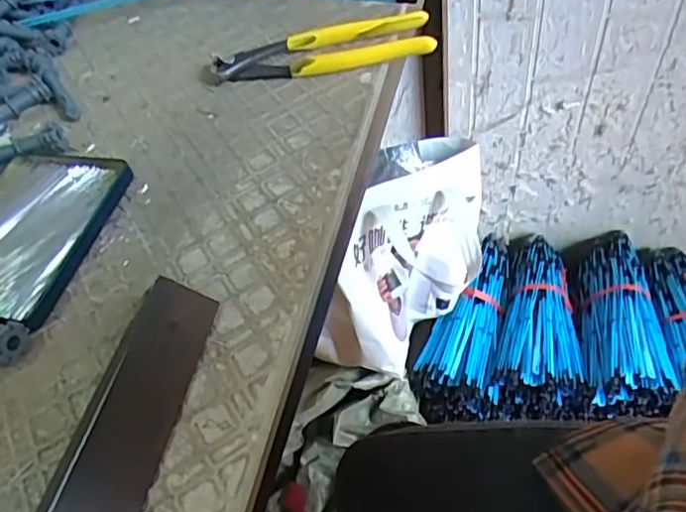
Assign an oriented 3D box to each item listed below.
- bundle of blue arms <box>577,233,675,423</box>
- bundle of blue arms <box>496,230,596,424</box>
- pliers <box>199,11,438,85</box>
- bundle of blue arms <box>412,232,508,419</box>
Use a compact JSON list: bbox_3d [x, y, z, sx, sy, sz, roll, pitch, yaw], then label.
[{"bbox_3d":[0.434,0.107,0.943,0.116,0.116,0.322,3,52,11],"label":"bundle of blue arms"},{"bbox_3d":[0.320,0.109,0.978,0.136,0.103,0.296,2,52,11],"label":"bundle of blue arms"},{"bbox_3d":[-0.022,-0.156,0.449,0.174,0.026,0.045,-8,51,3],"label":"pliers"},{"bbox_3d":[0.208,0.103,1.010,0.127,0.105,0.330,8,53,15],"label":"bundle of blue arms"}]

